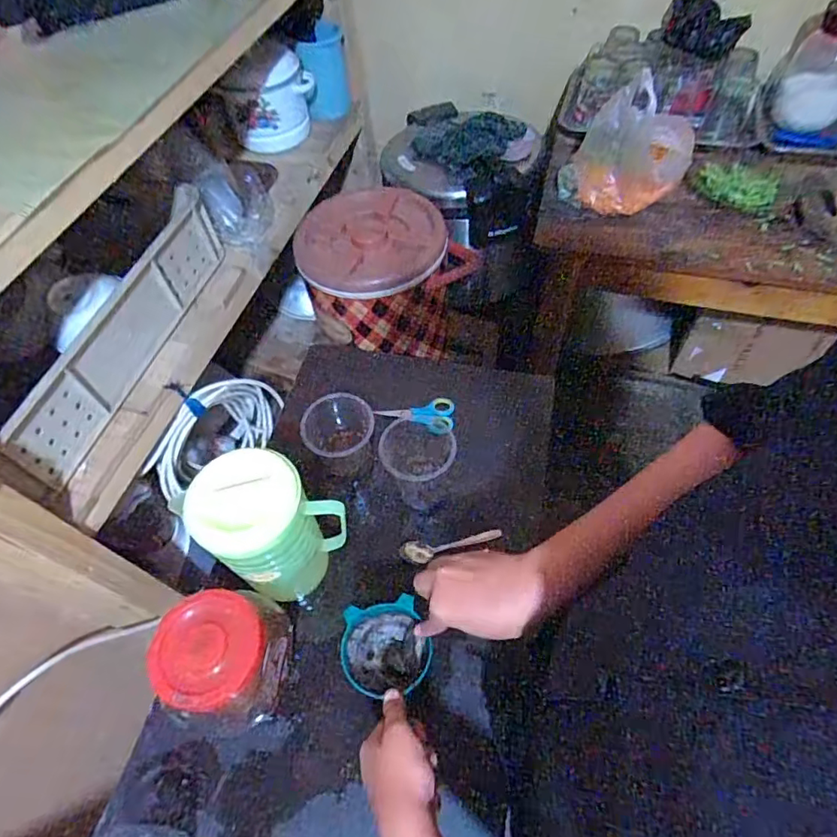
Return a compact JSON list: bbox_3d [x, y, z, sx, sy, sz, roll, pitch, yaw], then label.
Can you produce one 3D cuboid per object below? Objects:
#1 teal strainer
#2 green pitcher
[{"bbox_3d":[-0.031,0.226,0.529,0.083,0.046,0.077,-11,56,-4],"label":"teal strainer"},{"bbox_3d":[-0.159,0.132,0.599,0.109,0.209,0.109,32,63,22],"label":"green pitcher"}]

